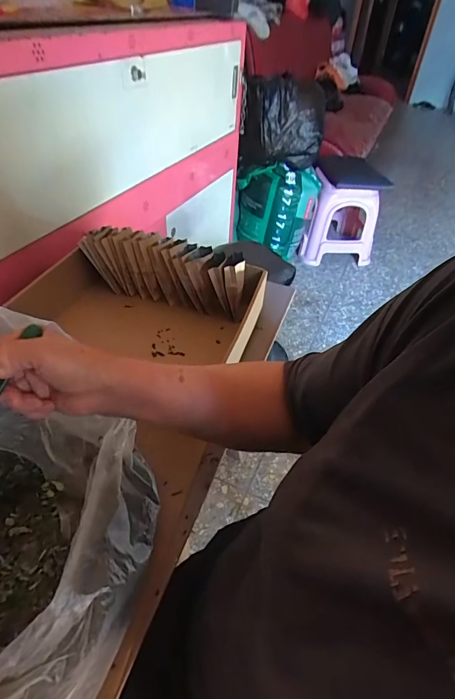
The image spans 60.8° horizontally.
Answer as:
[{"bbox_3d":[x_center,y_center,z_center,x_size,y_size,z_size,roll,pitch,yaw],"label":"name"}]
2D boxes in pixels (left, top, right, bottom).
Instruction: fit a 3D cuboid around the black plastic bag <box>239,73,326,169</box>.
[{"bbox_3d":[0.209,-0.863,1.498,0.317,0.277,0.144,-3,43,-8],"label":"black plastic bag"}]

